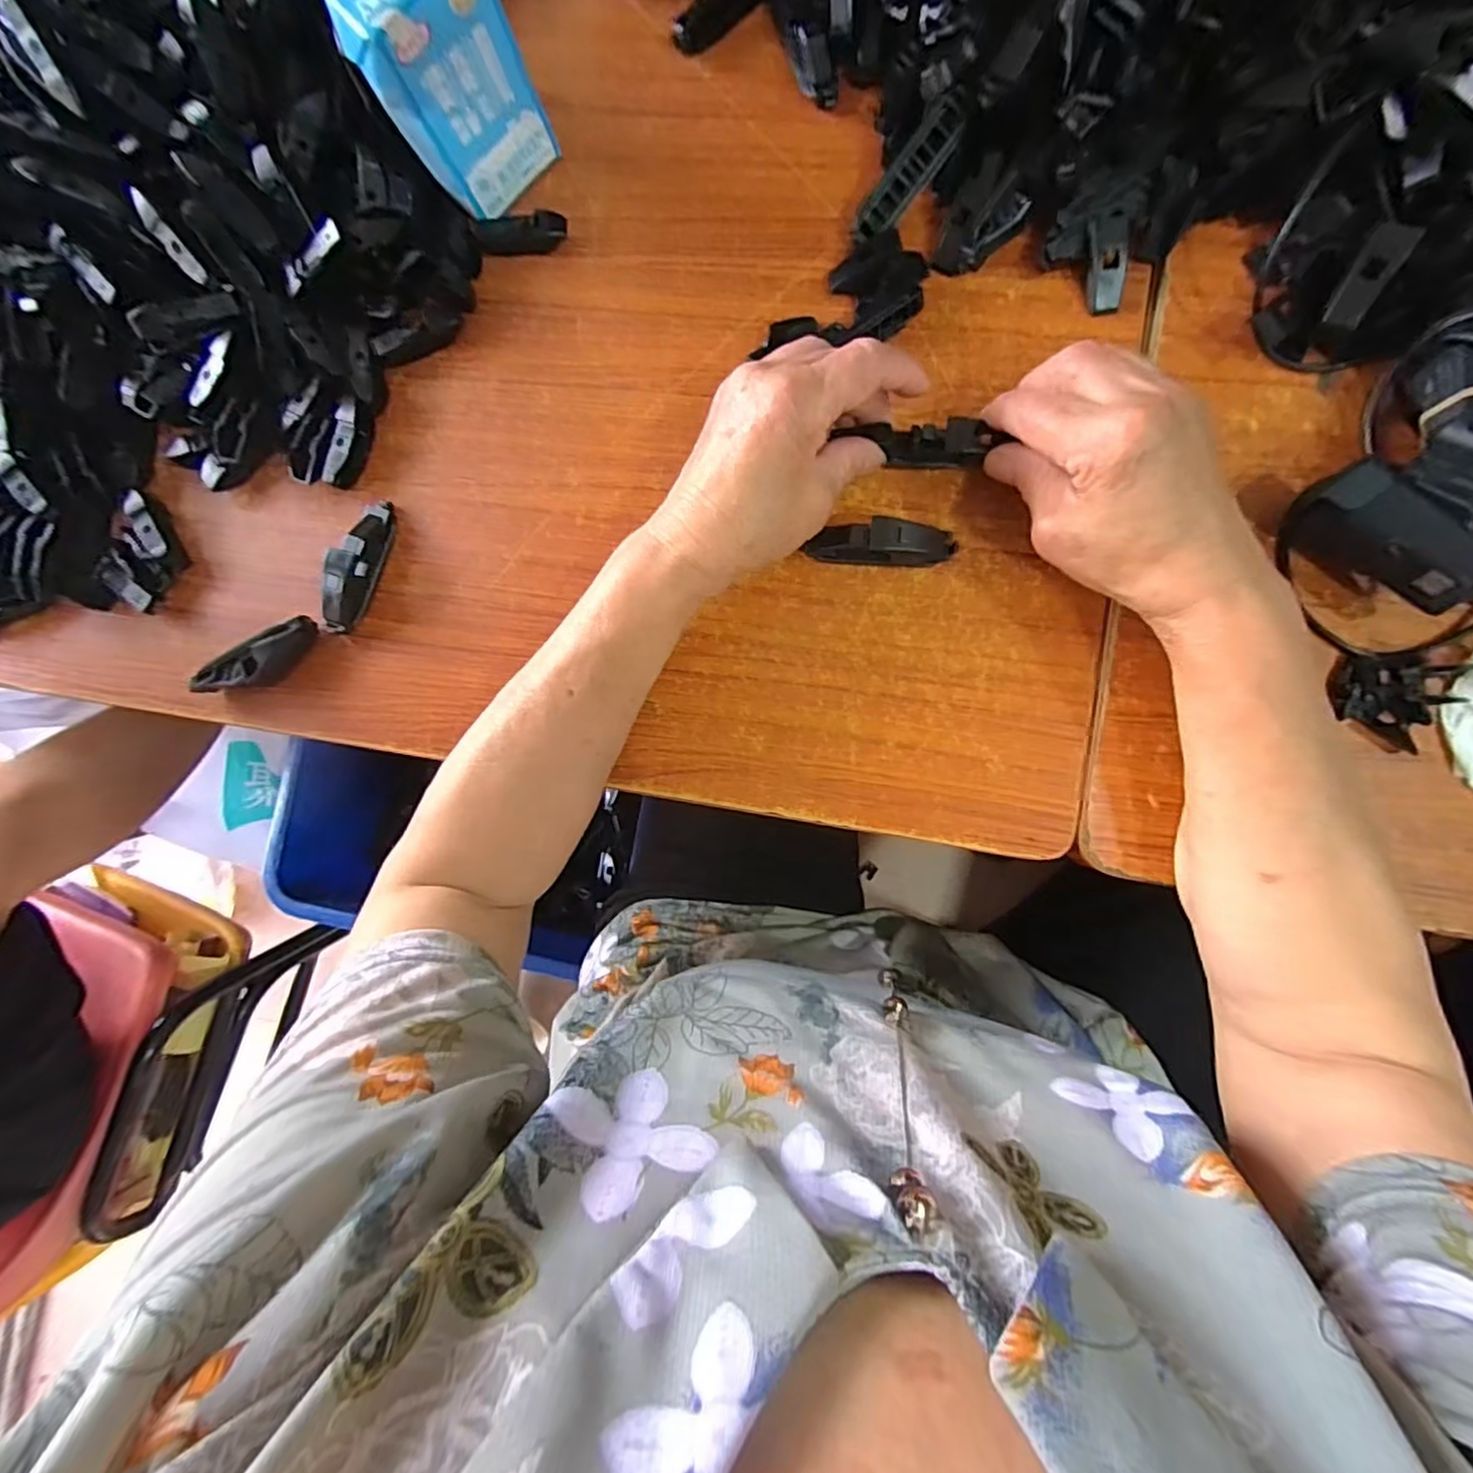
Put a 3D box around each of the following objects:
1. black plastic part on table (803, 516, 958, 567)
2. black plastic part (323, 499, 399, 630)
[{"bbox_3d":[0.076,-0.099,0.330,0.074,0.028,0.019,4,88,8],"label":"black plastic part on table"},{"bbox_3d":[-0.219,-0.099,0.365,0.017,0.025,0.077,16,89,8],"label":"black plastic part"}]

